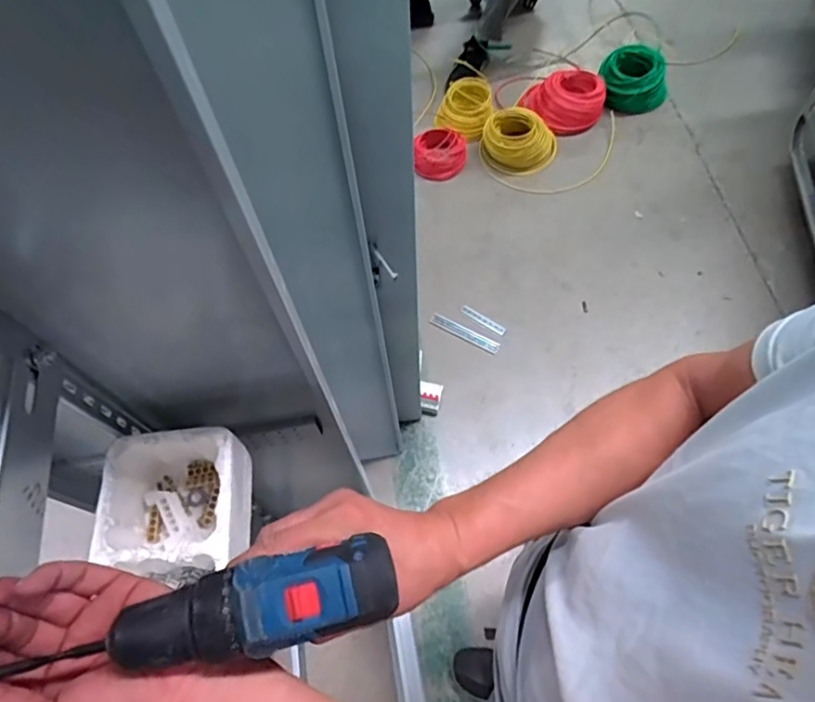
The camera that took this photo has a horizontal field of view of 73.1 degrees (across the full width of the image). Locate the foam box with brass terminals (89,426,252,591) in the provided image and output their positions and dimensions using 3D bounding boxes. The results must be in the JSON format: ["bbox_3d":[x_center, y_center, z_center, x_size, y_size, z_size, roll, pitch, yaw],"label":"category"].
[{"bbox_3d":[-0.232,0.154,0.562,0.128,0.076,0.127,-8,63,-2],"label":"foam box with brass terminals"}]

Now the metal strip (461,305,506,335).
[{"bbox_3d":[0.244,-0.099,1.761,0.152,0.007,0.029,33,75,9],"label":"metal strip"}]

